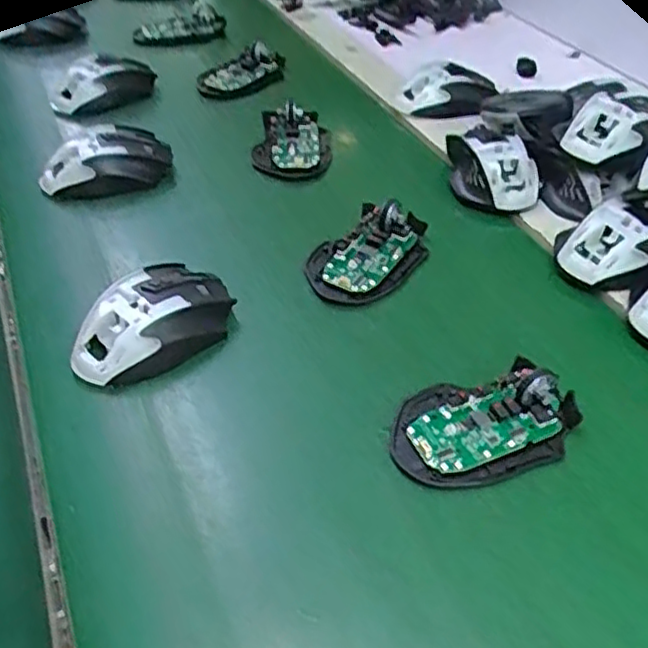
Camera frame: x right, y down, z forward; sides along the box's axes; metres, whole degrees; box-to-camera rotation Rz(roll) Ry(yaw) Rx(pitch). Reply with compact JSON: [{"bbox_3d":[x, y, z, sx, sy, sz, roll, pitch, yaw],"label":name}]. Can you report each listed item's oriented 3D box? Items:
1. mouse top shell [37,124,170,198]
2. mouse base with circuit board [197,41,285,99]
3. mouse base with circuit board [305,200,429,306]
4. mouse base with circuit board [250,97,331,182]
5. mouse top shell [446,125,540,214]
[{"bbox_3d":[-0.194,-0.142,0.623,0.114,0.044,0.074,-30,51,-28],"label":"mouse top shell"},{"bbox_3d":[-0.088,-0.286,0.779,0.113,0.023,0.058,-32,52,-29],"label":"mouse base with circuit board"},{"bbox_3d":[0.036,-0.060,0.535,0.070,0.027,0.113,30,51,28],"label":"mouse base with circuit board"},{"bbox_3d":[-0.030,-0.178,0.658,0.074,0.027,0.098,0,43,0],"label":"mouse base with circuit board"},{"bbox_3d":[0.148,-0.140,0.609,0.069,0.041,0.103,-3,43,-3],"label":"mouse top shell"}]

